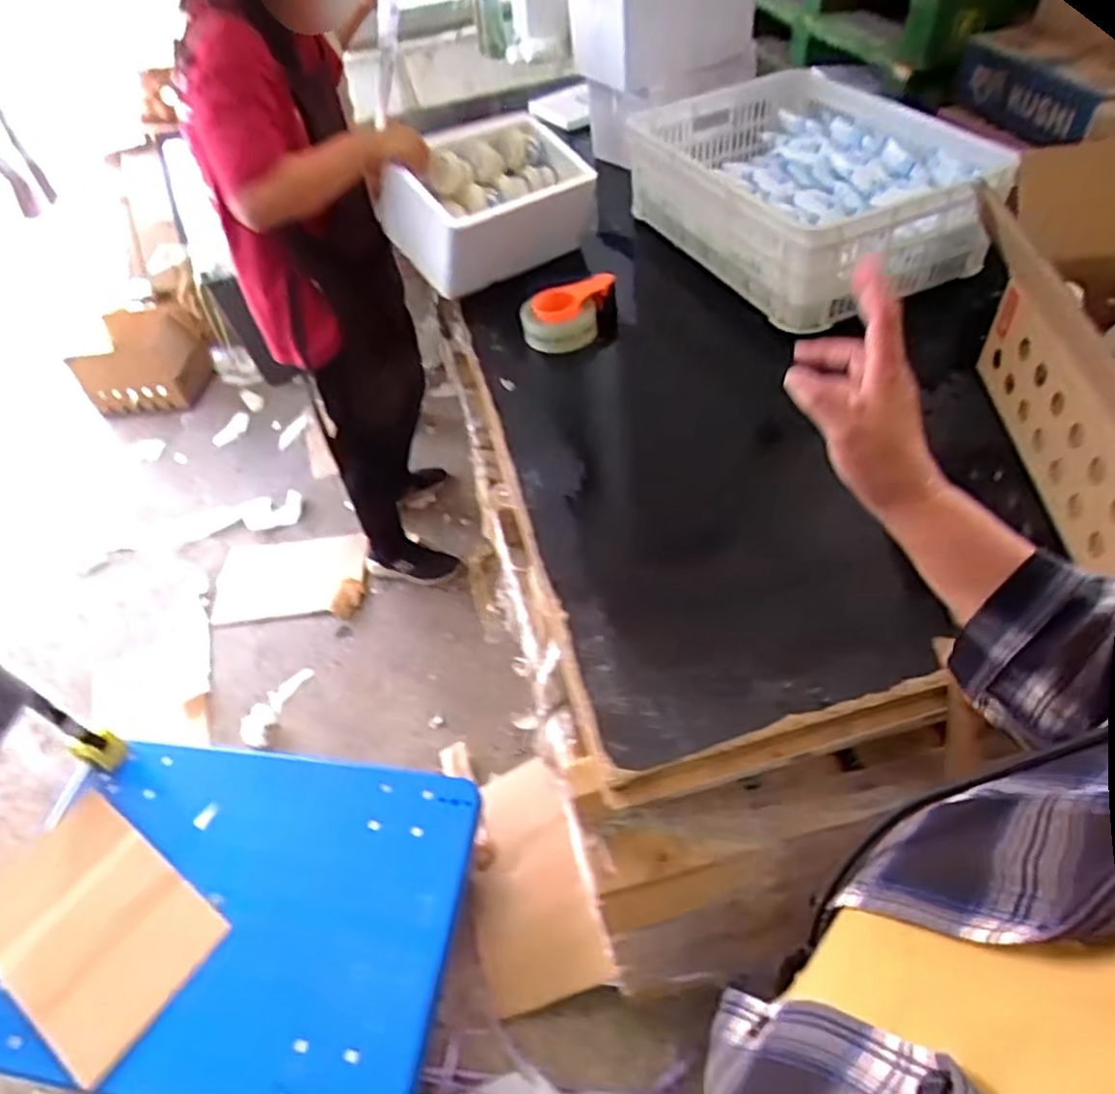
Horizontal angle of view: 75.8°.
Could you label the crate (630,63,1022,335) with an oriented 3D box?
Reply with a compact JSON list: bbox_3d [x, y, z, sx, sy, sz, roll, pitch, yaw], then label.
[{"bbox_3d":[0.431,-0.658,1.327,0.455,0.174,0.654,-29,51,-17],"label":"crate"}]

